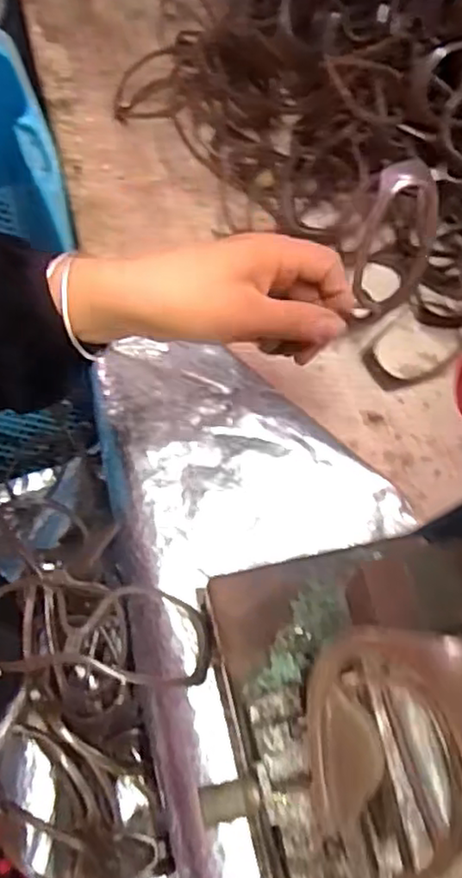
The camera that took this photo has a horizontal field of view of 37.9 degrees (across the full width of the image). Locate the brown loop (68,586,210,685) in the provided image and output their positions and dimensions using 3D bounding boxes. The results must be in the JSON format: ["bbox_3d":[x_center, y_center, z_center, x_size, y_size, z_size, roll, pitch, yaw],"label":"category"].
[{"bbox_3d":[-0.050,0.112,0.387,0.083,0.018,0.063,19,46,-17],"label":"brown loop"}]

